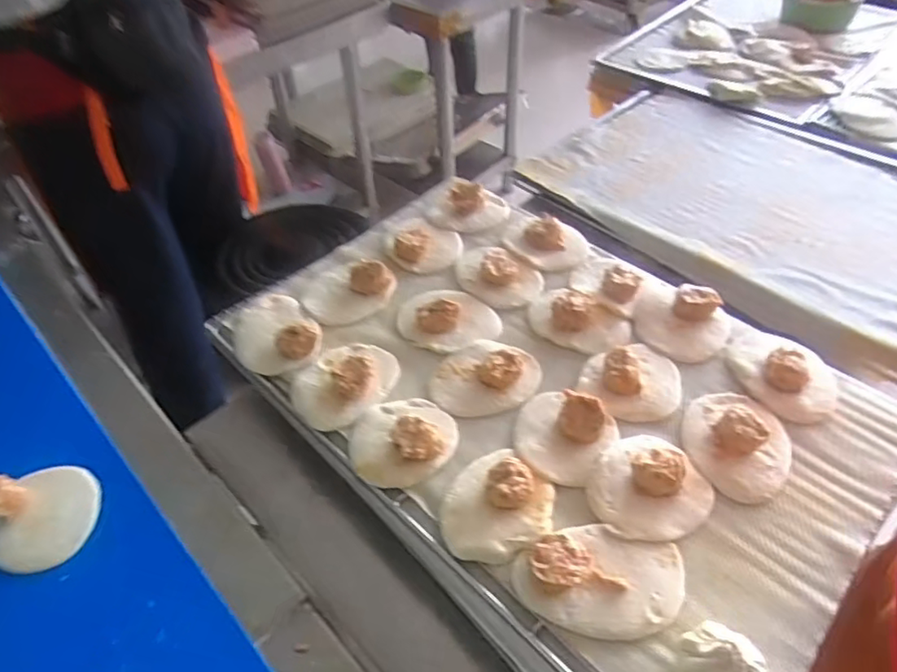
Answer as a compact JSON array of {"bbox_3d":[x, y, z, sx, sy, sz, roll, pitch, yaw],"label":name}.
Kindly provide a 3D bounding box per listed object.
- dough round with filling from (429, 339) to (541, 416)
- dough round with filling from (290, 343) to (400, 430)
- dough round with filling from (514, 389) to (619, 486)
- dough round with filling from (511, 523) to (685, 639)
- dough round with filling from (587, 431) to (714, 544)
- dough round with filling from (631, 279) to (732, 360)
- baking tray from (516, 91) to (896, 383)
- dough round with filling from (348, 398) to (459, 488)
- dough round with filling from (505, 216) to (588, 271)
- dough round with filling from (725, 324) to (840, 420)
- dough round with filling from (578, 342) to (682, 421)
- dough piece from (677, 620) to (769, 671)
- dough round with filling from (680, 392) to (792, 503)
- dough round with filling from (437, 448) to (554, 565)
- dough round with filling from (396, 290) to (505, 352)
[{"bbox_3d":[0.035,0.032,0.578,0.108,0.024,0.081,-18,49,-15],"label":"dough round with filling"},{"bbox_3d":[-0.102,0.038,0.578,0.084,0.026,0.109,27,53,25],"label":"dough round with filling"},{"bbox_3d":[0.098,0.082,0.526,0.083,0.029,0.087,-1,47,1],"label":"dough round with filling"},{"bbox_3d":[0.114,0.176,0.442,0.126,0.023,0.079,-4,47,-2],"label":"dough round with filling"},{"bbox_3d":[0.164,0.119,0.488,0.096,0.028,0.088,-1,47,1],"label":"dough round with filling"},{"bbox_3d":[0.242,-0.021,0.617,0.097,0.027,0.092,-1,47,1],"label":"dough round with filling"},{"bbox_3d":[0.442,-0.199,0.865,0.391,0.034,0.605,-33,54,-26],"label":"baking tray"},{"bbox_3d":[-0.043,0.086,0.533,0.096,0.022,0.085,-19,49,-15],"label":"dough round with filling"},{"bbox_3d":[0.117,-0.119,0.710,0.093,0.031,0.085,-1,47,1],"label":"dough round with filling"},{"bbox_3d":[0.320,0.029,0.571,0.106,0.032,0.086,33,56,28],"label":"dough round with filling"},{"bbox_3d":[0.177,0.033,0.567,0.092,0.027,0.090,-1,47,1],"label":"dough round with filling"},{"bbox_3d":[0.178,0.216,0.389,0.053,0.040,0.054,8,47,9],"label":"dough piece"},{"bbox_3d":[0.253,0.085,0.516,0.090,0.031,0.102,29,54,26],"label":"dough round with filling"},{"bbox_3d":[0.039,0.134,0.482,0.082,0.026,0.093,27,53,25],"label":"dough round with filling"},{"bbox_3d":[0.001,-0.026,0.634,0.106,0.023,0.084,-3,47,0],"label":"dough round with filling"}]

